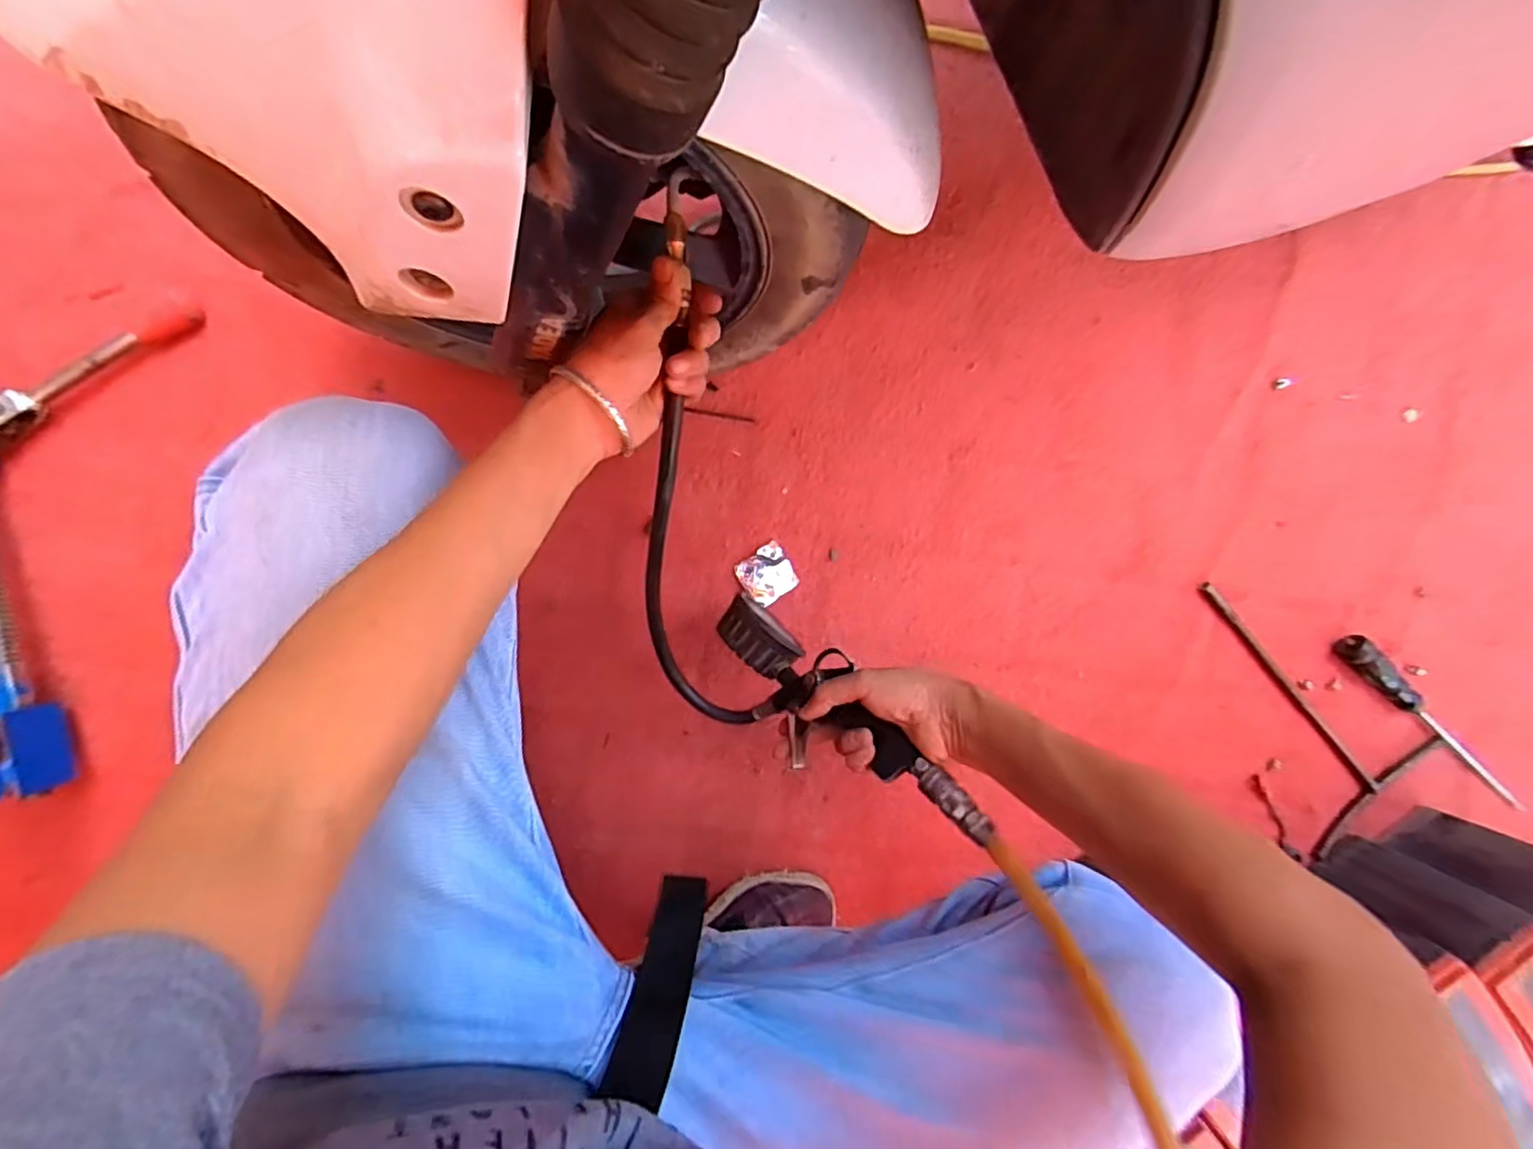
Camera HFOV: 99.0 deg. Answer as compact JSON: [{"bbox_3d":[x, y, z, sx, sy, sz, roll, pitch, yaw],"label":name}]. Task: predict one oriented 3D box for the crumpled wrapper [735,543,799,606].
[{"bbox_3d":[0.000,0.001,0.612,0.049,0.010,0.047,-36,95,-2],"label":"crumpled wrapper"}]

